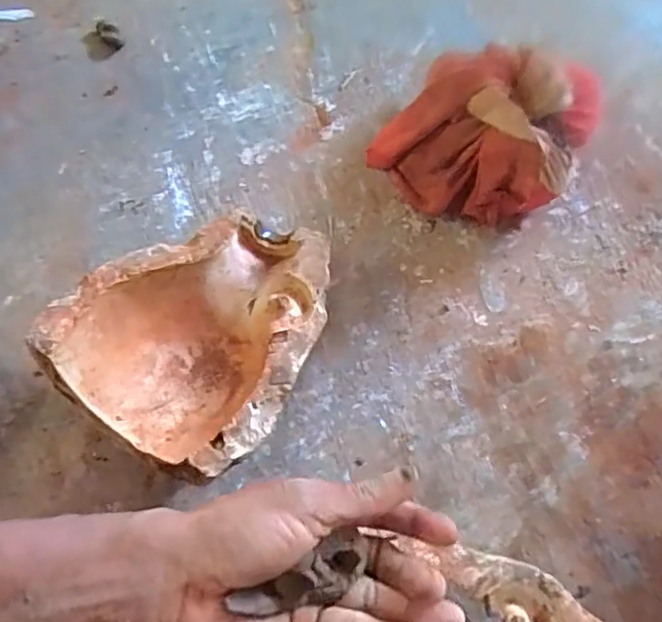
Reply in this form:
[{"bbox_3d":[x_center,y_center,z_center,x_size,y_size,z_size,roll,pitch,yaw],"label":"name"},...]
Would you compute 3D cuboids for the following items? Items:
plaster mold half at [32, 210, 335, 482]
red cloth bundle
[{"bbox_3d":[-0.100,0.011,0.524,0.186,0.108,0.230,30,70,12],"label":"plaster mold half"},{"bbox_3d":[0.145,-0.180,0.588,0.197,0.135,0.144,22,68,9],"label":"red cloth bundle"}]

